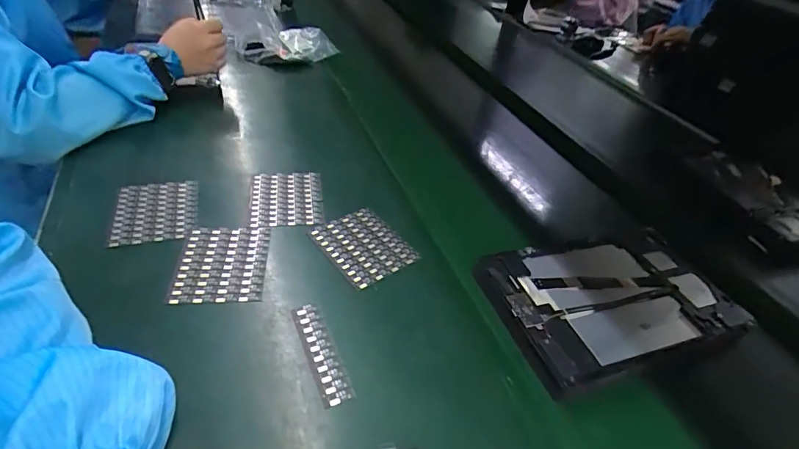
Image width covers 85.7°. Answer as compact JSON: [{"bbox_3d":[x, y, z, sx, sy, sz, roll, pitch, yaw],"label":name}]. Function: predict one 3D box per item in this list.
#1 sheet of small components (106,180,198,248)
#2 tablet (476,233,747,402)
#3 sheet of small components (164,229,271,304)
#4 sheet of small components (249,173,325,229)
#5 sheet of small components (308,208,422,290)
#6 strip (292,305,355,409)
[{"bbox_3d":[-0.274,-0.015,0.485,0.084,0.010,0.098,-8,42,-16],"label":"sheet of small components"},{"bbox_3d":[0.225,0.071,0.449,0.269,0.020,0.155,-11,43,-19],"label":"tablet"},{"bbox_3d":[-0.181,0.039,0.438,0.086,0.006,0.100,-1,41,-9],"label":"sheet of small components"},{"bbox_3d":[-0.139,-0.033,0.529,0.085,0.008,0.101,-4,41,-11],"label":"sheet of small components"},{"bbox_3d":[-0.039,0.022,0.477,0.084,0.004,0.100,-24,49,-31],"label":"sheet of small components"},{"bbox_3d":[-0.068,0.109,0.371,0.023,0.005,0.099,-14,44,-22],"label":"strip"}]

